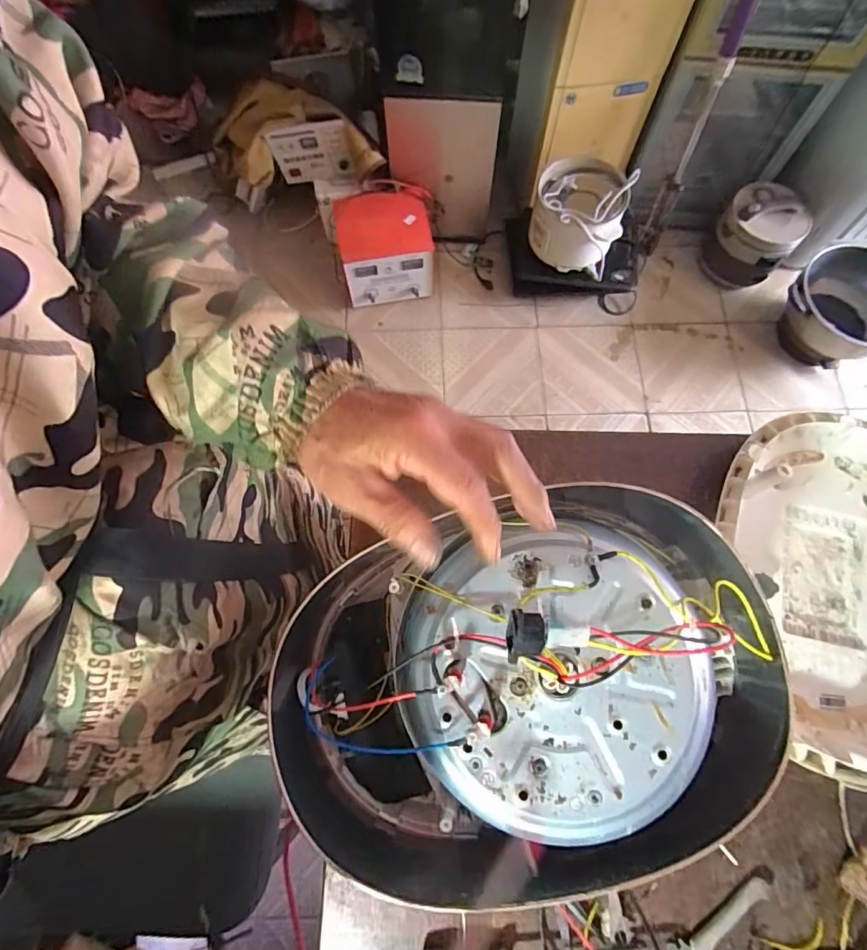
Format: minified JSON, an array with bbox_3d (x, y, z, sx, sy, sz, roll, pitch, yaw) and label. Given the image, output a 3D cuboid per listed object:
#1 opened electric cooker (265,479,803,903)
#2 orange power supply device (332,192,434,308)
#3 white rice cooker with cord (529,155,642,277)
[{"bbox_3d":[0.042,0.165,0.392,0.334,0.183,0.250,-15,76,-5],"label":"opened electric cooker"},{"bbox_3d":[-0.135,-0.629,1.384,0.247,0.228,0.218,-13,76,-5],"label":"orange power supply device"},{"bbox_3d":[0.369,-0.673,1.305,0.224,0.183,0.171,11,75,1],"label":"white rice cooker with cord"}]

